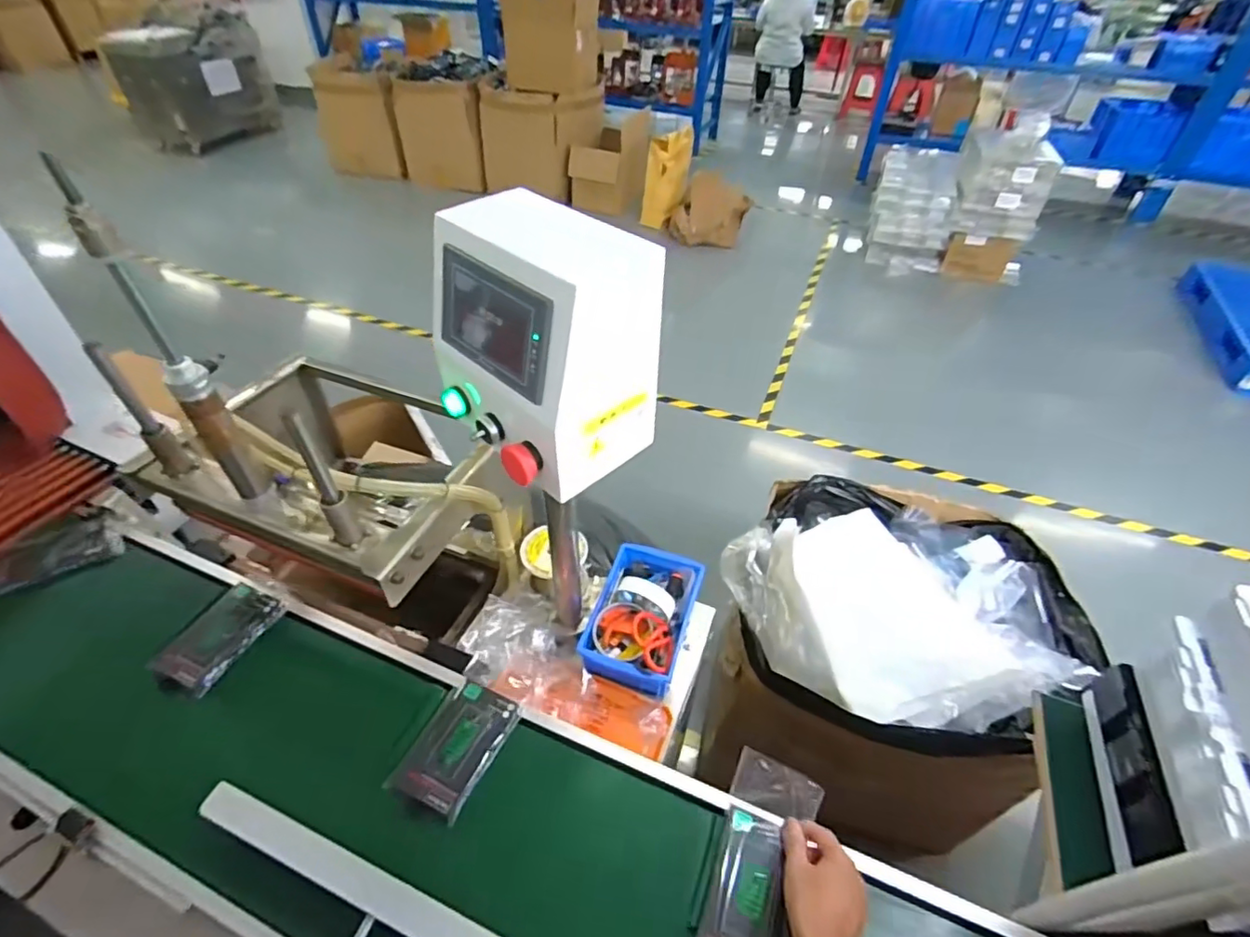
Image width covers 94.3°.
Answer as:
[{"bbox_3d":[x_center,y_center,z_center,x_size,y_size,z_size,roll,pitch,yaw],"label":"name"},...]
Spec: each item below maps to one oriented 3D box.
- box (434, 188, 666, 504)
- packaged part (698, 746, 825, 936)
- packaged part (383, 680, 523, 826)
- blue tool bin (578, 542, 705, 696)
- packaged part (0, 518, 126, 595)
[{"bbox_3d":[-0.079,-0.113,0.525,0.146,0.189,0.183,-30,53,-29],"label":"box"},{"bbox_3d":[0.134,0.387,0.572,0.085,0.025,0.186,12,51,22],"label":"packaged part"},{"bbox_3d":[-0.194,0.318,0.670,0.092,0.012,0.135,20,47,17],"label":"packaged part"},{"bbox_3d":[0.029,0.215,0.860,0.142,0.072,0.213,14,45,12],"label":"blue tool bin"},{"bbox_3d":[-0.819,0.124,0.840,0.142,0.044,0.084,-28,52,-27],"label":"packaged part"}]

